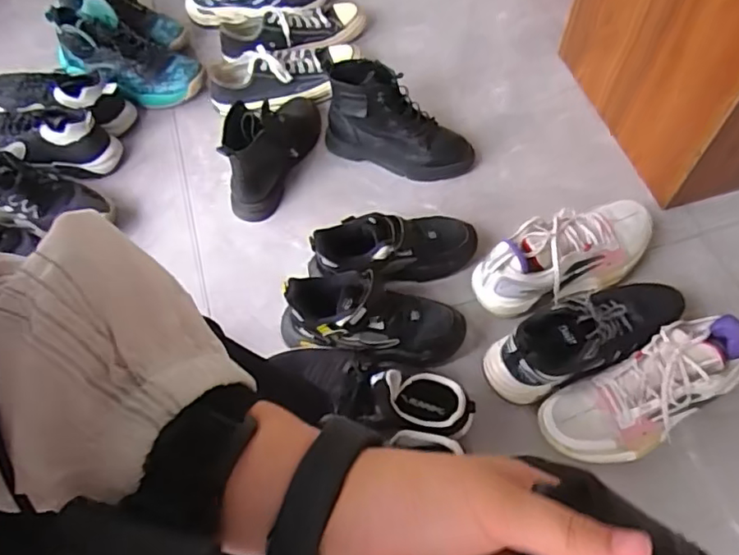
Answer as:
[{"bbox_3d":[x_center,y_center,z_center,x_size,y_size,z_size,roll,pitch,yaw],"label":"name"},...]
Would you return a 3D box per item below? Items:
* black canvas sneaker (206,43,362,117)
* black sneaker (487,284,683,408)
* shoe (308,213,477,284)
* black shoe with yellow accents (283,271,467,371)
[{"bbox_3d":[-0.158,-0.386,1.113,0.286,0.088,0.108,-13,61,-6],"label":"black canvas sneaker"},{"bbox_3d":[0.305,0.078,0.811,0.285,0.113,0.096,-23,63,-11],"label":"black sneaker"},{"bbox_3d":[0.037,-0.042,0.898,0.248,0.104,0.099,-2,60,-15],"label":"shoe"},{"bbox_3d":[0.001,0.068,0.845,0.256,0.123,0.101,10,62,7],"label":"black shoe with yellow accents"}]

